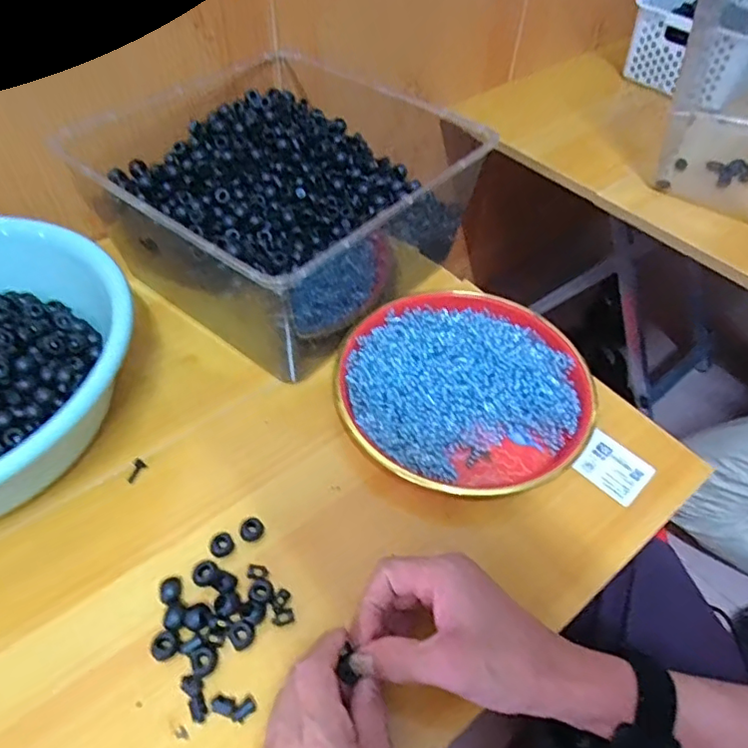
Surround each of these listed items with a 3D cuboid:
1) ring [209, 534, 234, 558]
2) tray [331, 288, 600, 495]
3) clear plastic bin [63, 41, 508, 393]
[{"bbox_3d":[-0.112,0.126,0.410,0.016,0.006,0.016,1,51,-2],"label":"ring"},{"bbox_3d":[0.078,0.006,0.501,0.216,0.044,0.206,1,51,-2],"label":"tray"},{"bbox_3d":[-0.089,-0.174,0.570,0.292,0.133,0.299,35,57,23],"label":"clear plastic bin"}]

